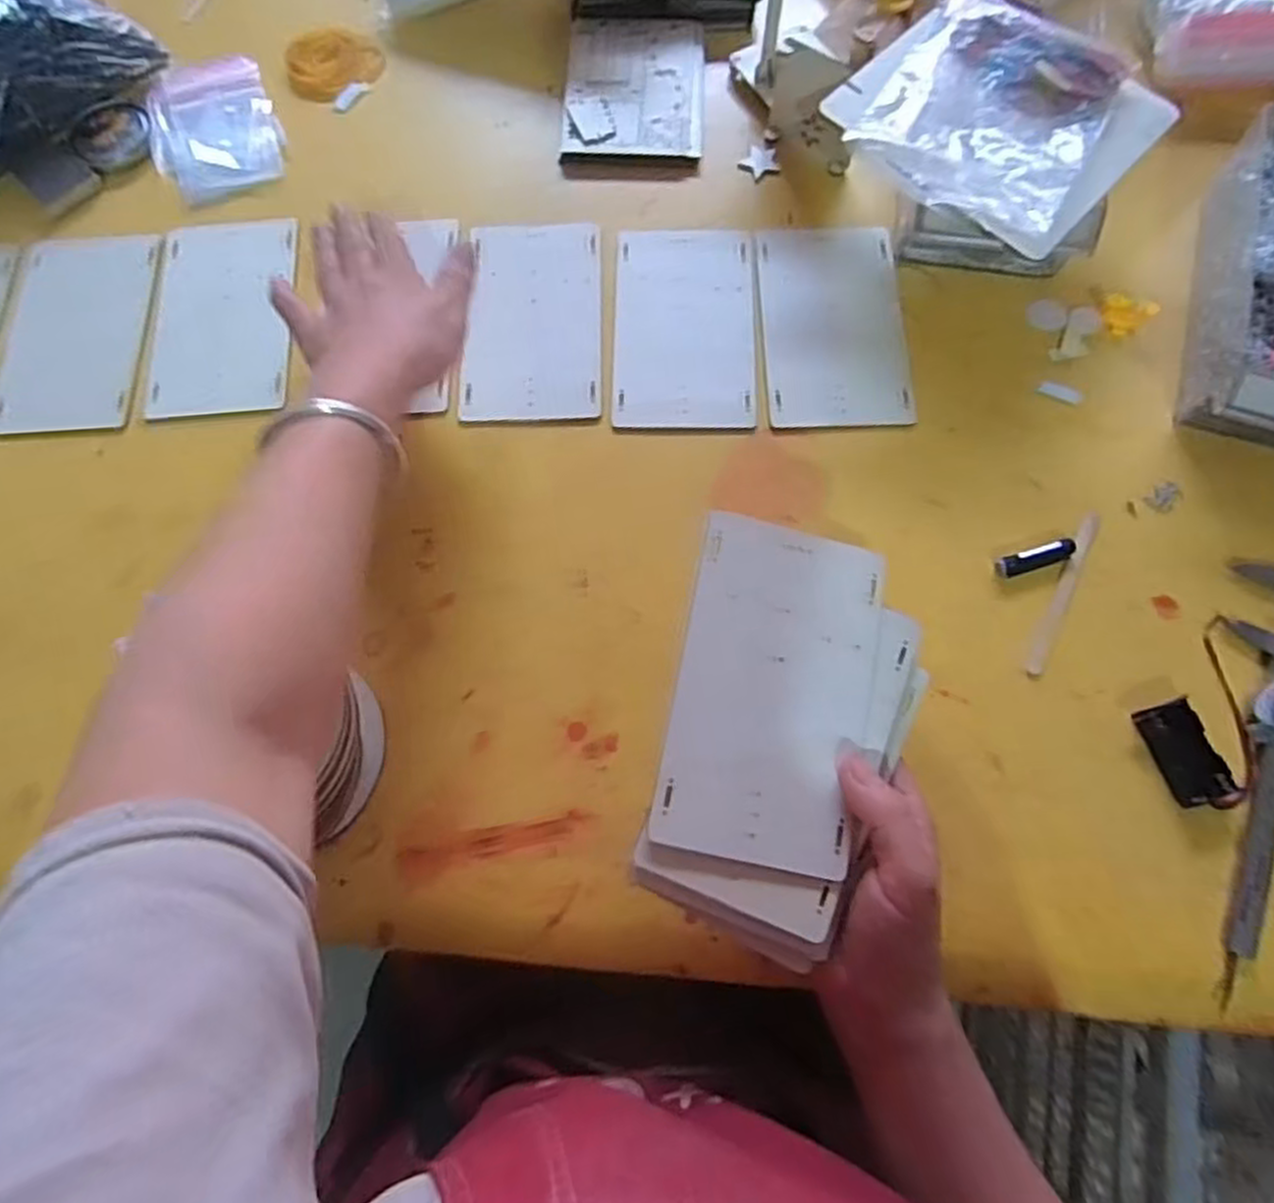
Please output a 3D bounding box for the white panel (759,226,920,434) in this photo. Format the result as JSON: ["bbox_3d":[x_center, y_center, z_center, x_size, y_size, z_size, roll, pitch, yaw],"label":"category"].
[{"bbox_3d":[0.139,-0.198,0.539,0.099,0.004,0.165,-1,71,1],"label":"white panel"}]

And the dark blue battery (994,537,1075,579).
[{"bbox_3d":[0.251,-0.028,0.473,0.051,0.014,0.014,-16,72,-4],"label":"dark blue battery"}]

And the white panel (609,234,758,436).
[{"bbox_3d":[0.034,-0.198,0.543,0.099,0.004,0.167,1,71,1],"label":"white panel"}]

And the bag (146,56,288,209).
[{"bbox_3d":[-0.341,-0.385,0.605,0.097,0.012,0.142,-23,72,-6],"label":"bag"}]

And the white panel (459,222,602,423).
[{"bbox_3d":[-0.075,-0.206,0.548,0.096,0.004,0.167,-1,71,1],"label":"white panel"}]

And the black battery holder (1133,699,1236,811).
[{"bbox_3d":[0.318,0.087,0.438,0.034,0.009,0.057,-17,72,-4],"label":"black battery holder"}]

